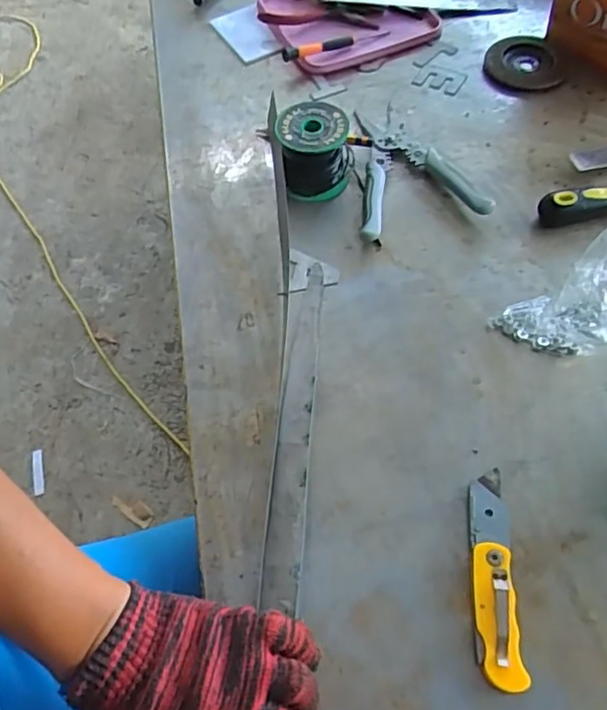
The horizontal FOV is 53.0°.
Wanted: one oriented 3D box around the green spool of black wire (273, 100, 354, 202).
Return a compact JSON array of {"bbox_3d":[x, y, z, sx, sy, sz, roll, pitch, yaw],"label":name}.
[{"bbox_3d":[0.012,-0.203,0.605,0.073,0.069,0.069,-4,58,1],"label":"green spool of black wire"}]

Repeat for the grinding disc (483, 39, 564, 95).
[{"bbox_3d":[0.257,-0.339,0.708,0.088,0.010,0.104,13,60,11],"label":"grinding disc"}]

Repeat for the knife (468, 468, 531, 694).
[{"bbox_3d":[0.130,0.148,0.417,0.028,0.015,0.142,1,58,4],"label":"knife"}]

